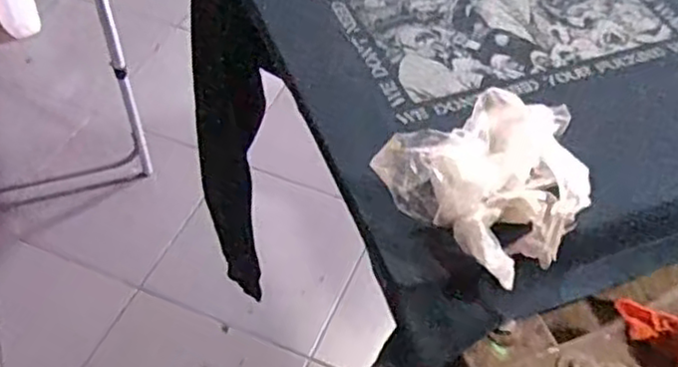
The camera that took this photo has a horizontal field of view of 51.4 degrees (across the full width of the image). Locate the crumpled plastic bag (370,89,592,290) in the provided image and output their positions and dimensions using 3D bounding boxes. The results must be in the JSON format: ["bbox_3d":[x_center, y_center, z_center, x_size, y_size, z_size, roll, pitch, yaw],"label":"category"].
[{"bbox_3d":[0.108,-0.006,0.455,0.128,0.055,0.110,-34,59,-26],"label":"crumpled plastic bag"}]

